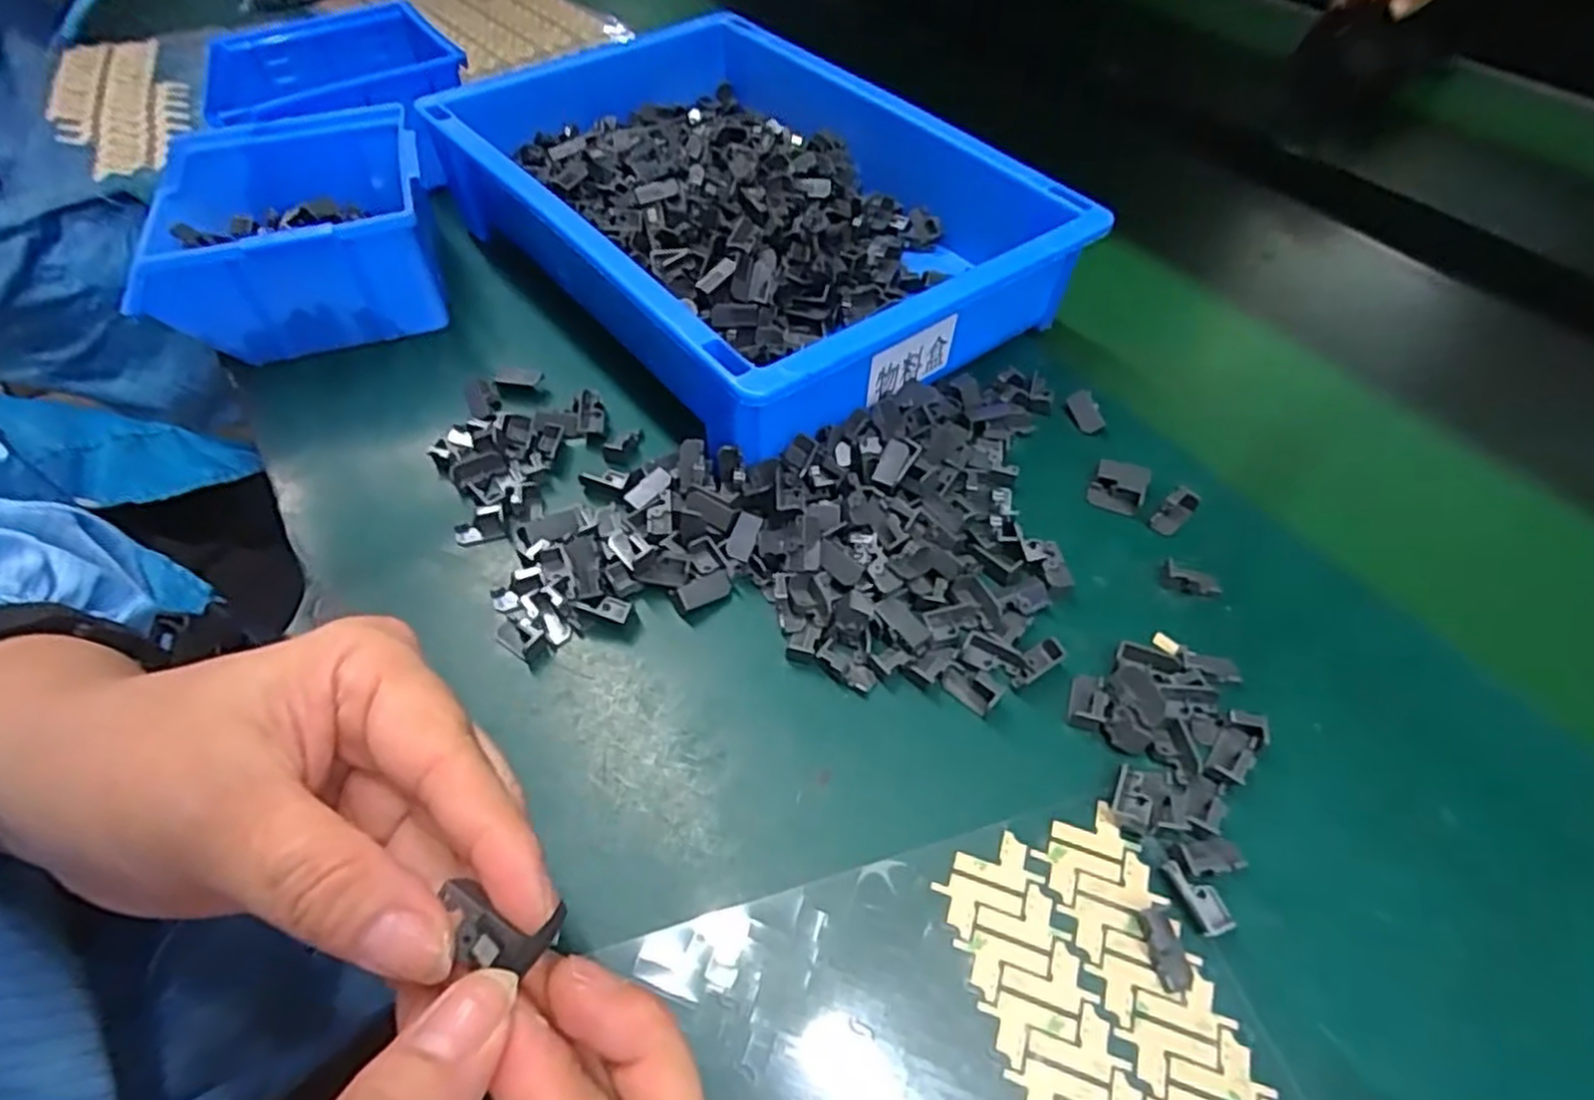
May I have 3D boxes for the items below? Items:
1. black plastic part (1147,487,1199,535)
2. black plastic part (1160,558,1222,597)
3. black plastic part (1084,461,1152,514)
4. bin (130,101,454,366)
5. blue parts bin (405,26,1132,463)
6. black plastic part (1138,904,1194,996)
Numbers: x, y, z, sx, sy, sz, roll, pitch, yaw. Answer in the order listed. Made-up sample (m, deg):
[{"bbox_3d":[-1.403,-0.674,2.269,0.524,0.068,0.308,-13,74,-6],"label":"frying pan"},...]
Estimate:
[{"bbox_3d":[0.161,-0.017,0.333,0.022,0.010,0.011,-36,59,-25],"label":"black plastic part"},{"bbox_3d":[0.156,0.012,0.310,0.022,0.011,0.008,23,55,18],"label":"black plastic part"},{"bbox_3d":[0.139,-0.028,0.341,0.022,0.012,0.022,20,55,16],"label":"black plastic part"},{"bbox_3d":[-0.256,-0.161,0.402,0.131,0.062,0.127,-17,53,-12],"label":"bin"},{"bbox_3d":[-0.036,-0.184,0.421,0.212,0.074,0.321,-33,58,-23],"label":"blue parts bin"},{"bbox_3d":[0.109,0.118,0.233,0.011,0.004,0.022,-7,52,-5],"label":"black plastic part"}]

